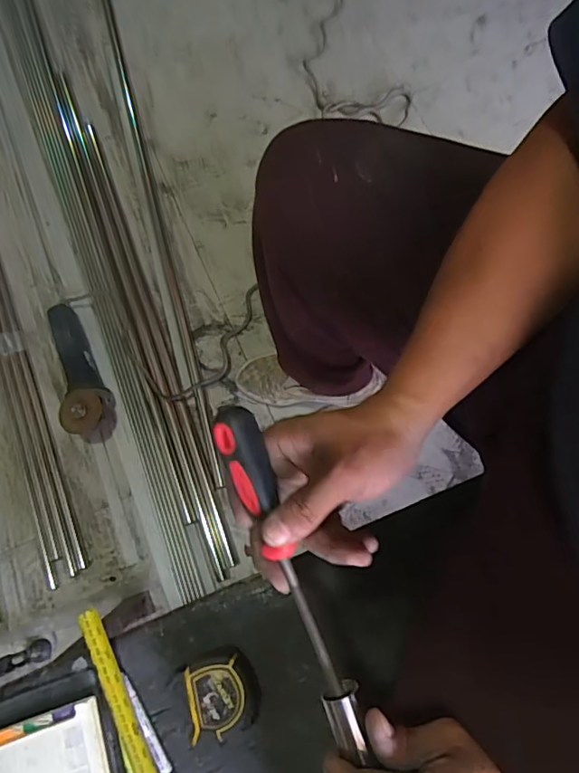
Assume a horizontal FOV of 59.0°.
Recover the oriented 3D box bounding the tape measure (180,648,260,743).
[{"bbox_3d":[-0.067,0.306,0.509,0.069,0.038,0.073,-17,74,-2],"label":"tape measure"}]

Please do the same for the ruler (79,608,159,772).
[{"bbox_3d":[-0.144,0.388,0.515,0.021,0.009,0.330,-24,76,-14],"label":"ruler"}]

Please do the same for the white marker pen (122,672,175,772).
[{"bbox_3d":[-0.136,0.363,0.518,0.014,0.006,0.146,-30,78,-8],"label":"white marker pen"}]

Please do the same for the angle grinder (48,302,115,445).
[{"bbox_3d":[-0.417,-0.043,1.006,0.084,0.107,0.290,-19,75,-3],"label":"angle grinder"}]

